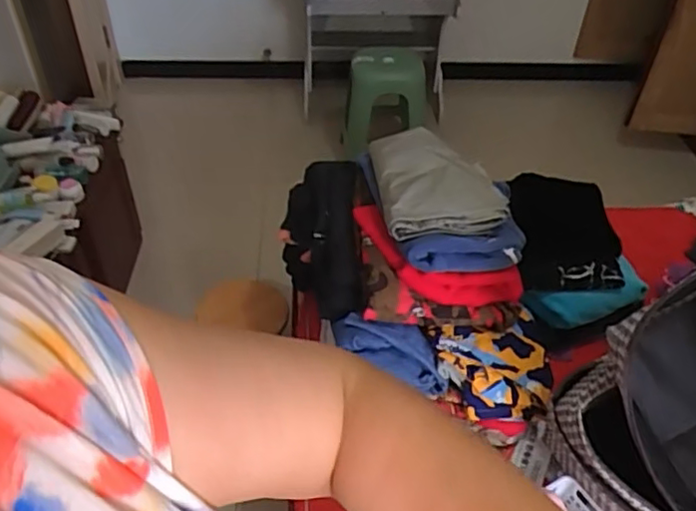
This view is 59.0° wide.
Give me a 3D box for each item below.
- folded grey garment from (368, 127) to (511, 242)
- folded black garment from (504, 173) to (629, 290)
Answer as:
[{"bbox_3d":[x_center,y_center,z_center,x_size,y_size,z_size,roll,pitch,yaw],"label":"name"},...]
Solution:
[{"bbox_3d":[0.194,-0.169,1.342,0.264,0.058,0.313,-2,43,-5],"label":"folded grey garment"},{"bbox_3d":[0.495,-0.062,1.439,0.216,0.124,0.295,-1,43,-4],"label":"folded black garment"}]

